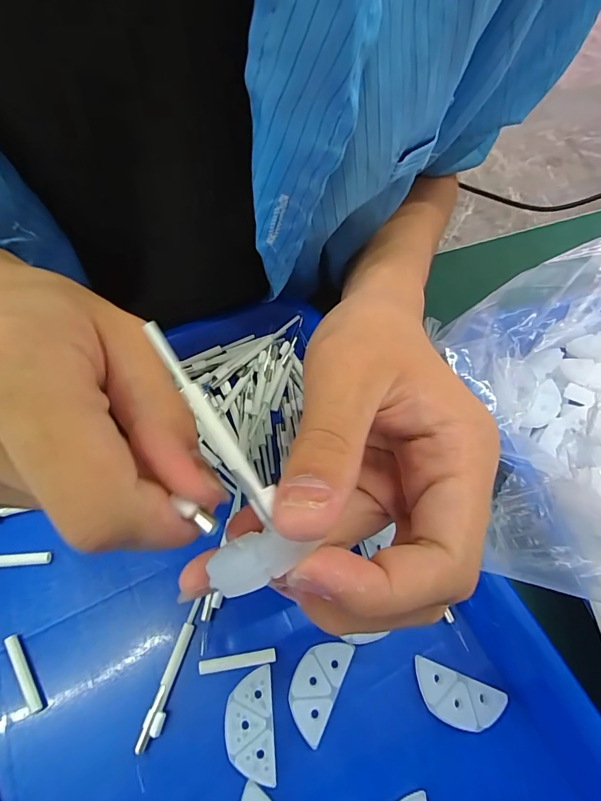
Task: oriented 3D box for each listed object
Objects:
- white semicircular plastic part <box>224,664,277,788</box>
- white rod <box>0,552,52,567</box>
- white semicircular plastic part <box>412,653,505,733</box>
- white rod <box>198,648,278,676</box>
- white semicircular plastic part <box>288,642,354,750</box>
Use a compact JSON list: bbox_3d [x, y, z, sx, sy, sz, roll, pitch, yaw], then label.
[{"bbox_3d":[-0.021,0.135,0.175,0.020,0.004,0.038,-4,61,-5],"label":"white semicircular plastic part"},{"bbox_3d":[-0.140,0.078,0.205,0.034,0.004,0.006,-3,61,-5],"label":"white rod"},{"bbox_3d":[0.068,0.129,0.183,0.037,0.007,0.019,20,61,8],"label":"white semicircular plastic part"},{"bbox_3d":[-0.028,0.116,0.187,0.033,0.004,0.006,-6,61,-7],"label":"white rod"},{"bbox_3d":[0.006,0.123,0.184,0.020,0.005,0.038,25,62,11],"label":"white semicircular plastic part"}]

